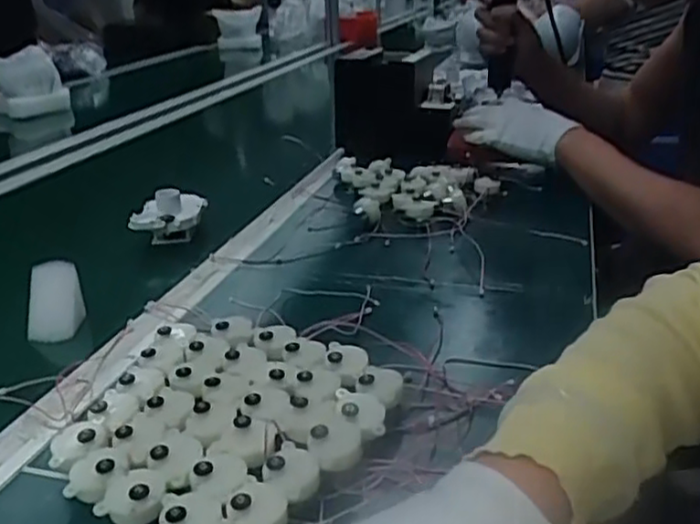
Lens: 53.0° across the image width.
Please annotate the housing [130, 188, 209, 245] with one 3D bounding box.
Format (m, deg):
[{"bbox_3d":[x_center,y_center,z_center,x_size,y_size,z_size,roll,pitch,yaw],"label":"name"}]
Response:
[{"bbox_3d":[-0.202,-0.048,0.774,0.076,0.057,0.056,-3,24,-2],"label":"housing"}]

